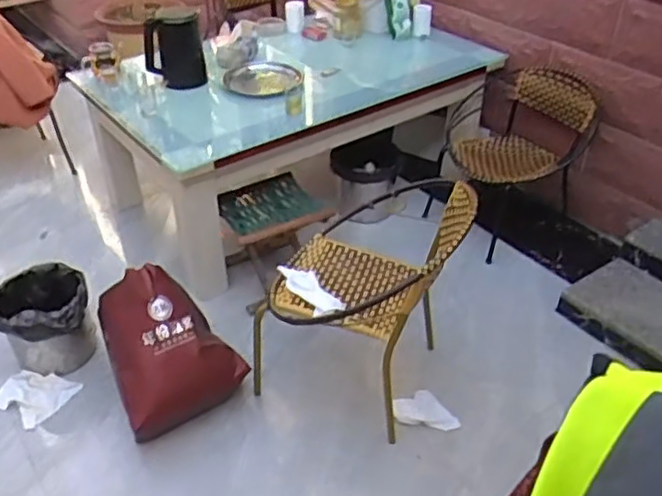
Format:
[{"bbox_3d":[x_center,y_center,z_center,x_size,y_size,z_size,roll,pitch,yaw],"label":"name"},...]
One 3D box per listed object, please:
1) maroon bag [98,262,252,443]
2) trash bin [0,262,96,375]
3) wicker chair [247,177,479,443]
[{"bbox_3d":[-0.401,0.228,1.608,0.297,0.305,0.341,-20,41,-23],"label":"maroon bag"},{"bbox_3d":[-0.784,0.200,1.787,0.242,0.219,0.242,-1,37,0],"label":"trash bin"},{"bbox_3d":[0.078,0.114,1.558,0.436,0.556,0.460,21,42,26],"label":"wicker chair"}]

